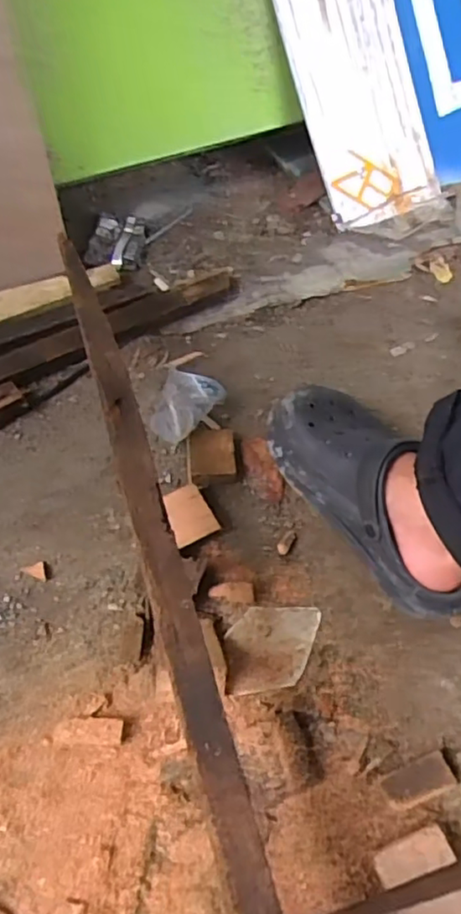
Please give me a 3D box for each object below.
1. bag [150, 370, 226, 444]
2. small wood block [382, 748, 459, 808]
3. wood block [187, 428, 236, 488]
[{"bbox_3d":[-0.050,-0.052,0.711,0.078,0.051,0.067,9,59,3],"label":"bag"},{"bbox_3d":[0.161,0.272,0.539,0.061,0.016,0.029,-17,61,-12],"label":"small wood block"},{"bbox_3d":[-0.021,0.002,0.692,0.051,0.029,0.061,-3,59,-4],"label":"wood block"}]

